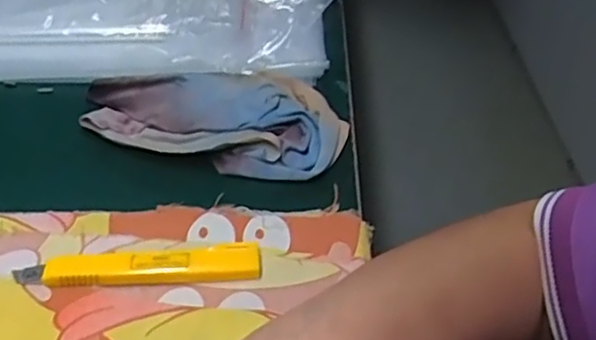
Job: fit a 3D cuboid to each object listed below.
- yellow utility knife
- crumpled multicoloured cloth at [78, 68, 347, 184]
[{"bbox_3d":[-0.084,0.051,0.342,0.126,0.012,0.021,0,41,-7],"label":"yellow utility knife"},{"bbox_3d":[-0.058,-0.042,0.439,0.178,0.017,0.095,15,42,10],"label":"crumpled multicoloured cloth"}]

